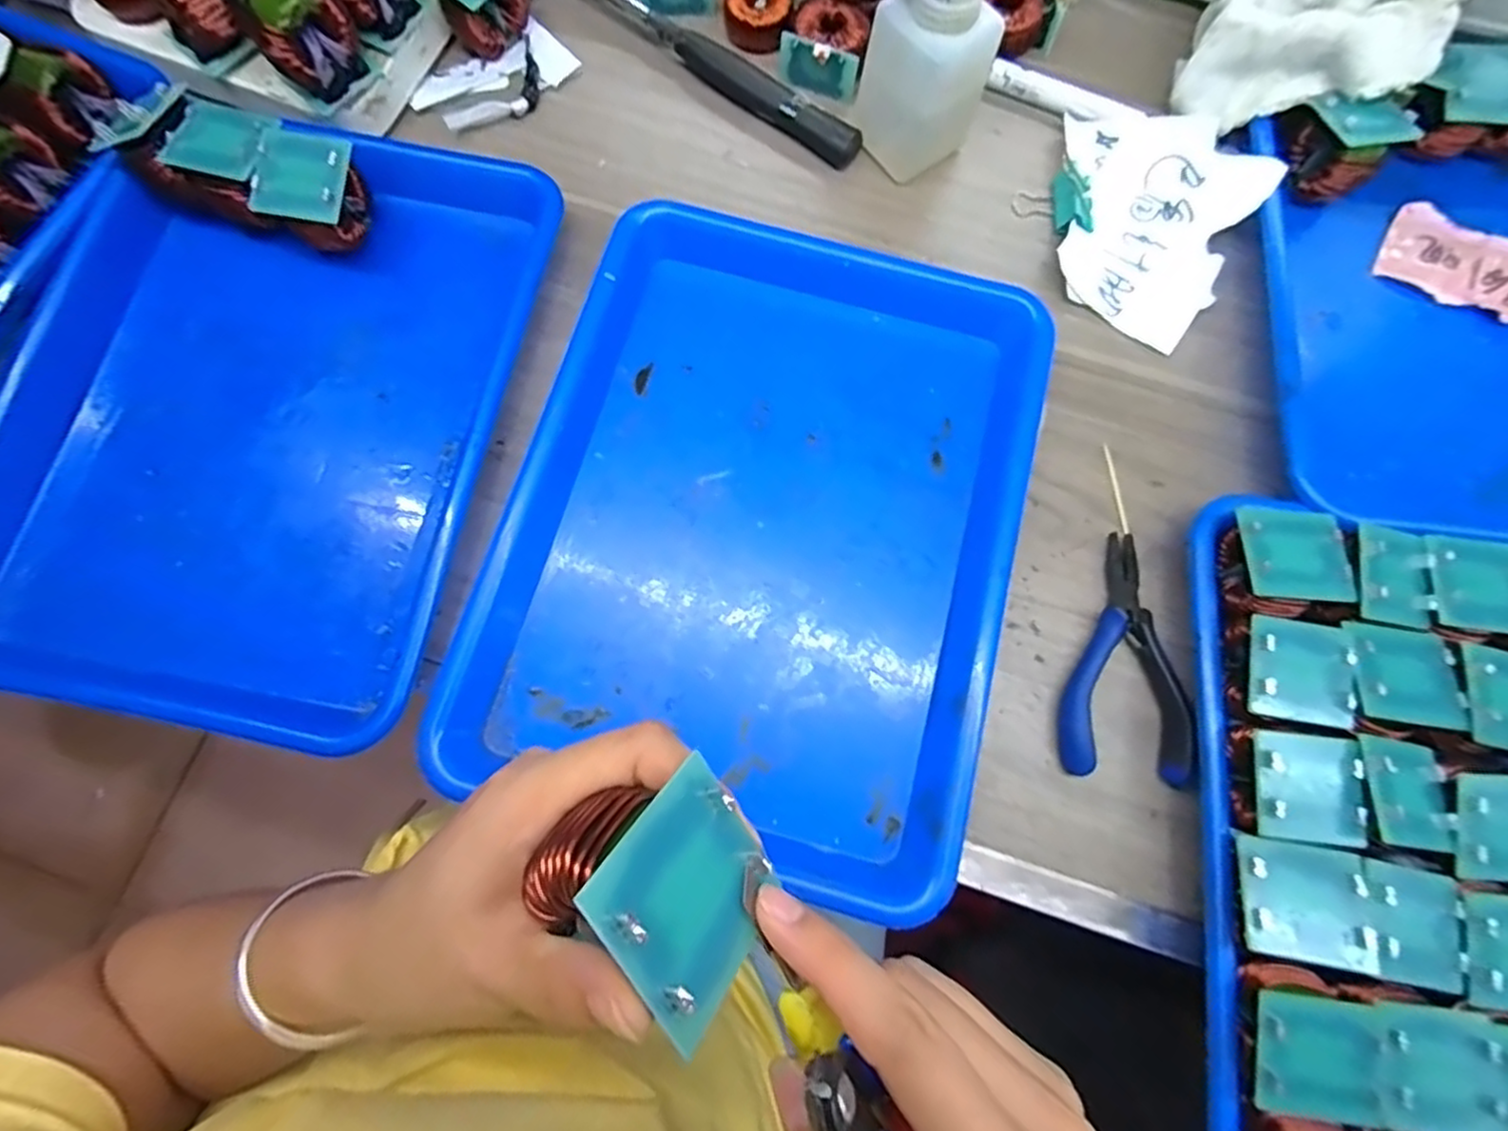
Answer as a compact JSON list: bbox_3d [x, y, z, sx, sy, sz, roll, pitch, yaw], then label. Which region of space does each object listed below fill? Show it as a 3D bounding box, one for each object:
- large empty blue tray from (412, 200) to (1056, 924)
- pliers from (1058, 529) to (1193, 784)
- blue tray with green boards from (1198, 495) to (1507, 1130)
[{"bbox_3d":[0.005,-0.026,0.345,0.250,0.028,0.324,15,77,2],"label":"large empty blue tray"},{"bbox_3d":[0.189,0.045,0.338,0.058,0.019,0.124,6,77,0],"label":"pliers"},{"bbox_3d":[0.320,0.138,0.293,0.241,0.057,0.302,11,77,1],"label":"blue tray with green boards"}]

